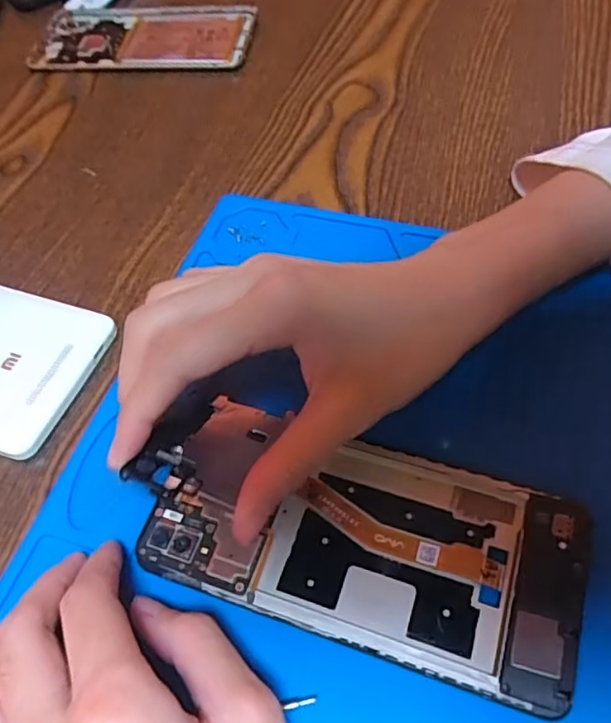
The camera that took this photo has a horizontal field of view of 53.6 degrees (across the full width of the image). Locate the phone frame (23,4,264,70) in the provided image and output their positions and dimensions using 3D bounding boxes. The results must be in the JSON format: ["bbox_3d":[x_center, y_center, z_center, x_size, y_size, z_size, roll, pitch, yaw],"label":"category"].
[{"bbox_3d":[-0.116,-0.230,0.430,0.154,0.008,0.074,4,56,8],"label":"phone frame"}]

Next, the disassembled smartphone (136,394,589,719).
[{"bbox_3d":[0.019,0.061,0.214,0.146,0.008,0.072,13,58,13],"label":"disassembled smartphone"}]

